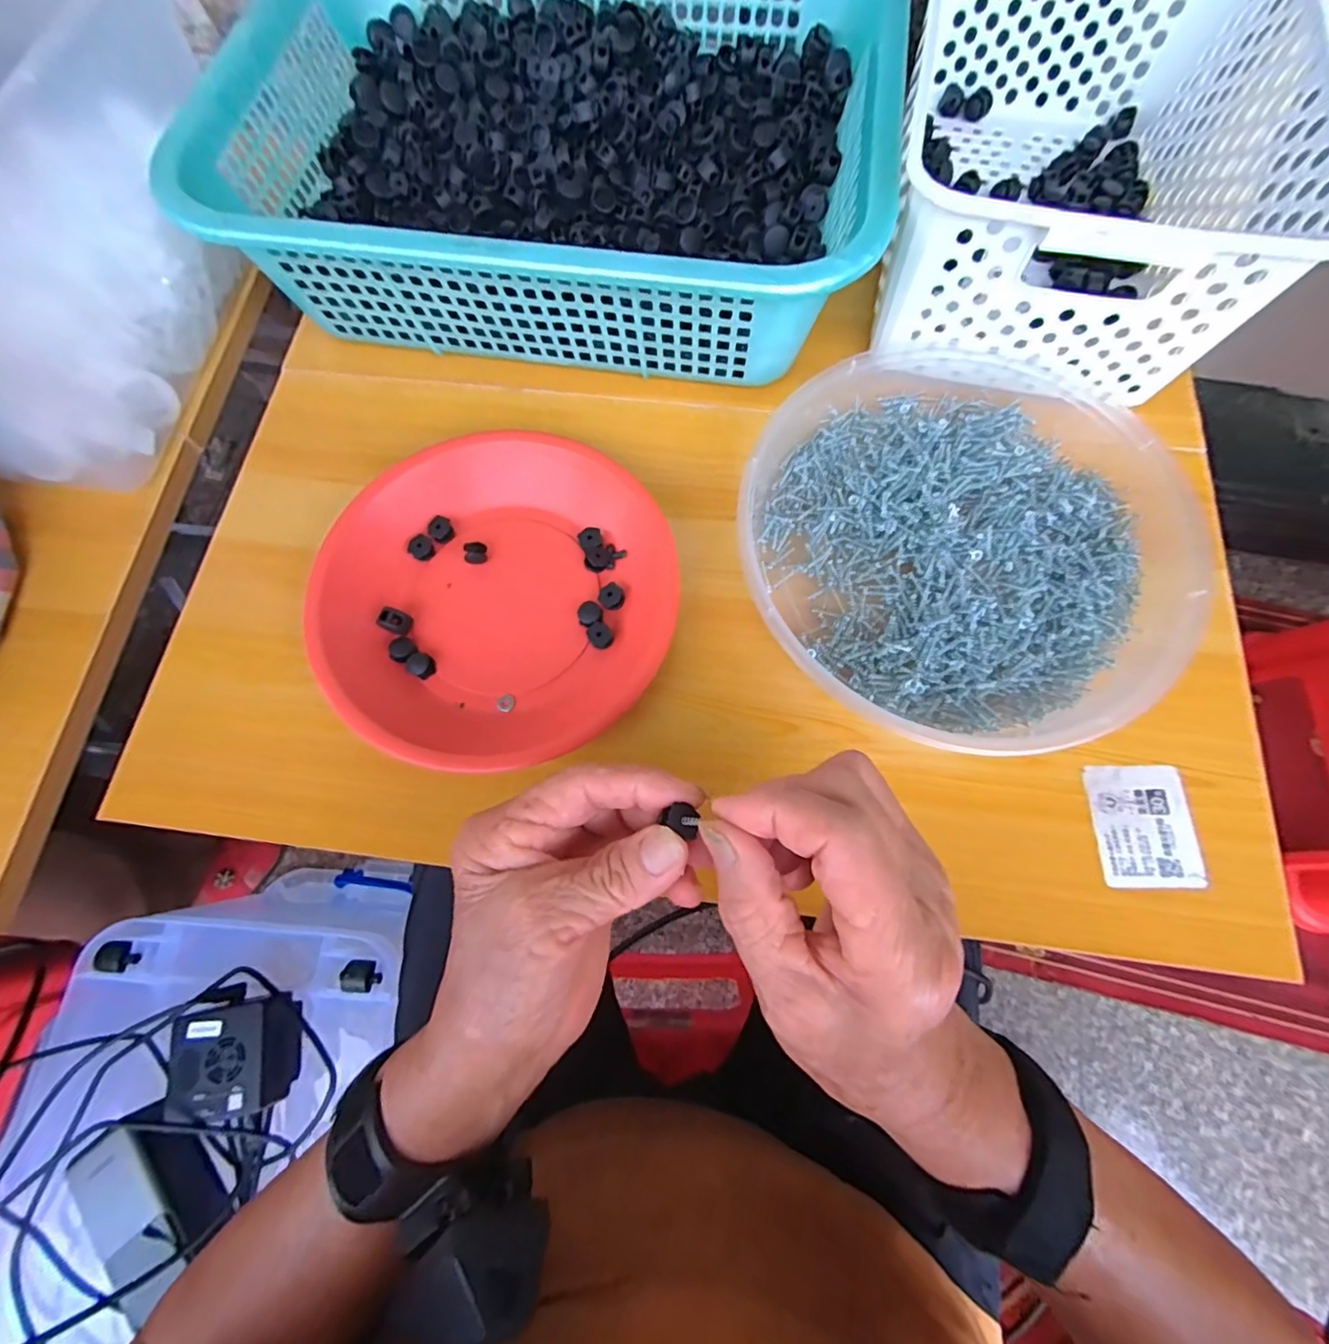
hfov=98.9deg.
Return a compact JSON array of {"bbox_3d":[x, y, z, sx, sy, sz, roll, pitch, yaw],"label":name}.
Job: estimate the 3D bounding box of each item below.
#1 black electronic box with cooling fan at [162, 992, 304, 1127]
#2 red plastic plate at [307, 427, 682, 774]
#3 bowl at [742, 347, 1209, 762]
[{"bbox_3d":[-0.336,0.304,0.450,0.088,0.031,0.076,-11,73,-3],"label":"black electronic box with cooling fan"},{"bbox_3d":[-0.088,-0.042,0.312,0.187,0.028,0.185,0,72,1],"label":"red plastic plate"},{"bbox_3d":[0.161,-0.075,0.318,0.226,0.041,0.238,0,72,1],"label":"bowl"}]

